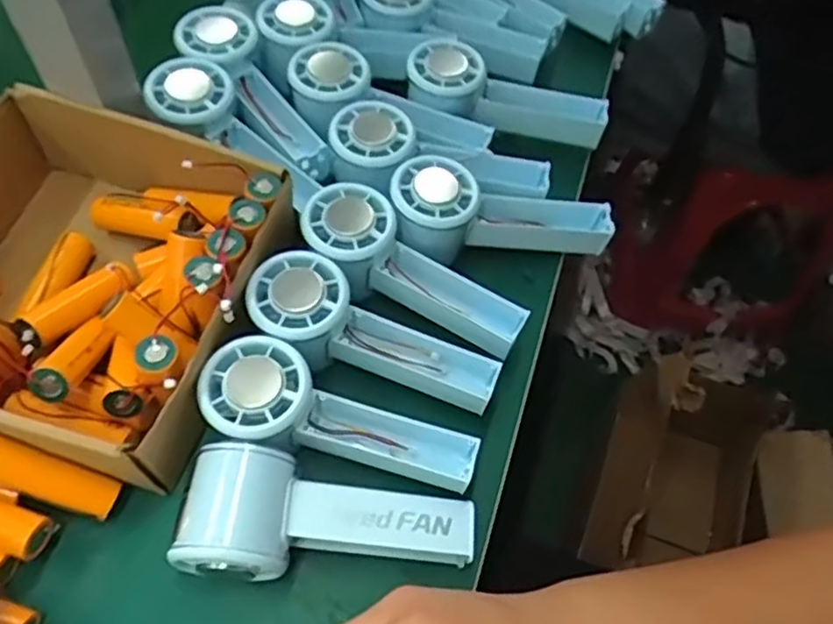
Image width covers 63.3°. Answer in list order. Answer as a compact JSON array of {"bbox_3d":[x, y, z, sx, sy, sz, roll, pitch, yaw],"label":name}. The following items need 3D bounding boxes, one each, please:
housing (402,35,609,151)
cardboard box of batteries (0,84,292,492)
[{"bbox_3d":[0.066,-0.158,0.504,0.152,0.044,0.058,16,59,-9],"label":"housing"},{"bbox_3d":[-0.194,-0.019,0.394,0.189,0.072,0.189,14,60,4],"label":"cardboard box of batteries"}]

